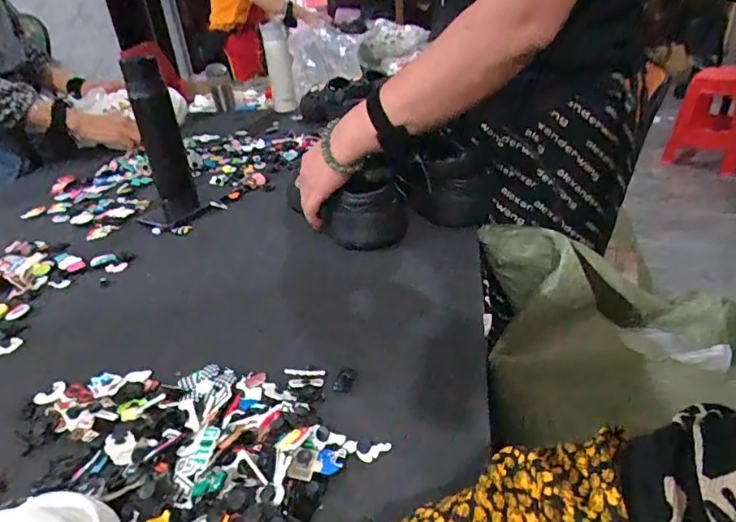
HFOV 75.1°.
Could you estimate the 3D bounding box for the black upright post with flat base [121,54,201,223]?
[{"bbox_3d":[-0.364,-0.217,0.848,0.067,0.270,0.063,-19,33,-22],"label":"black upright post with flat base"}]

